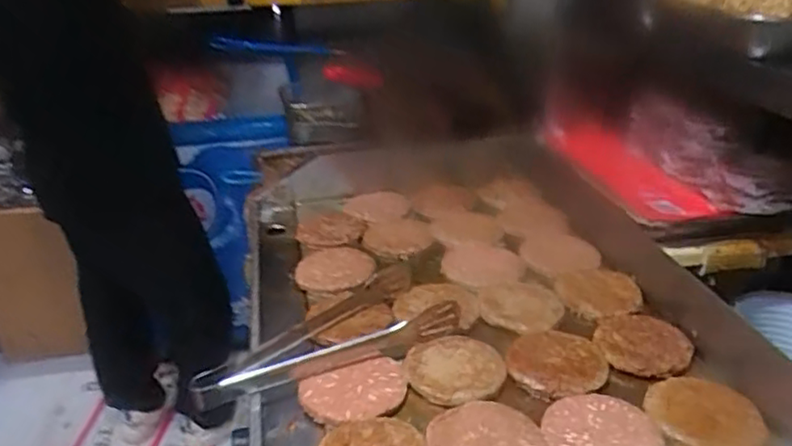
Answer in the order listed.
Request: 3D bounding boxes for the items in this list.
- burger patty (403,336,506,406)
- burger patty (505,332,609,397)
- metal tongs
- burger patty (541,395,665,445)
[{"bbox_3d":[0.061,0.147,0.672,0.099,0.007,0.096,-3,27,-4],"label":"burger patty"},{"bbox_3d":[0.168,0.145,0.679,0.096,0.008,0.093,-1,27,0],"label":"burger patty"},{"bbox_3d":[-0.083,0.114,0.724,0.276,0.034,0.138,-13,29,-21],"label":"metal tongs"},{"bbox_3d":[0.187,0.192,0.591,0.099,0.008,0.101,-1,27,0],"label":"burger patty"}]

